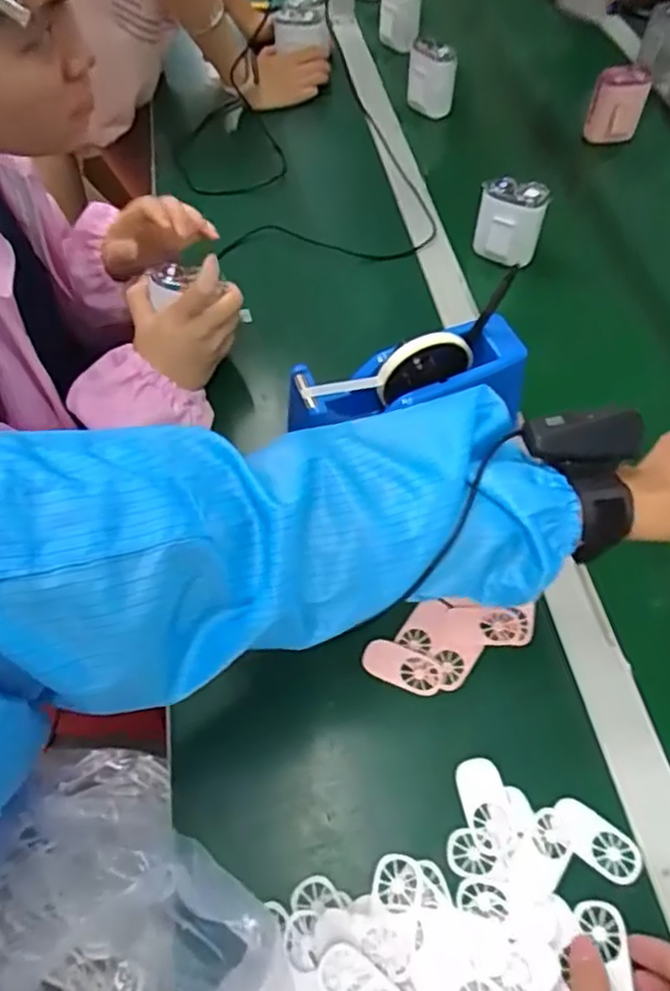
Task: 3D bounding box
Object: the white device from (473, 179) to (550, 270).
[{"bbox_3d":[0.191,-0.300,0.749,0.070,0.084,0.026,21,56,15],"label":"white device"}]

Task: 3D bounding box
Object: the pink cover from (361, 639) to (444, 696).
[{"bbox_3d":[0.050,0.126,0.501,0.059,0.006,0.029,20,56,14],"label":"pink cover"}]

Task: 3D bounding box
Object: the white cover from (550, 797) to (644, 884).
[{"bbox_3d":[0.167,0.221,0.437,0.059,0.004,0.032,30,59,20],"label":"white cover"}]

